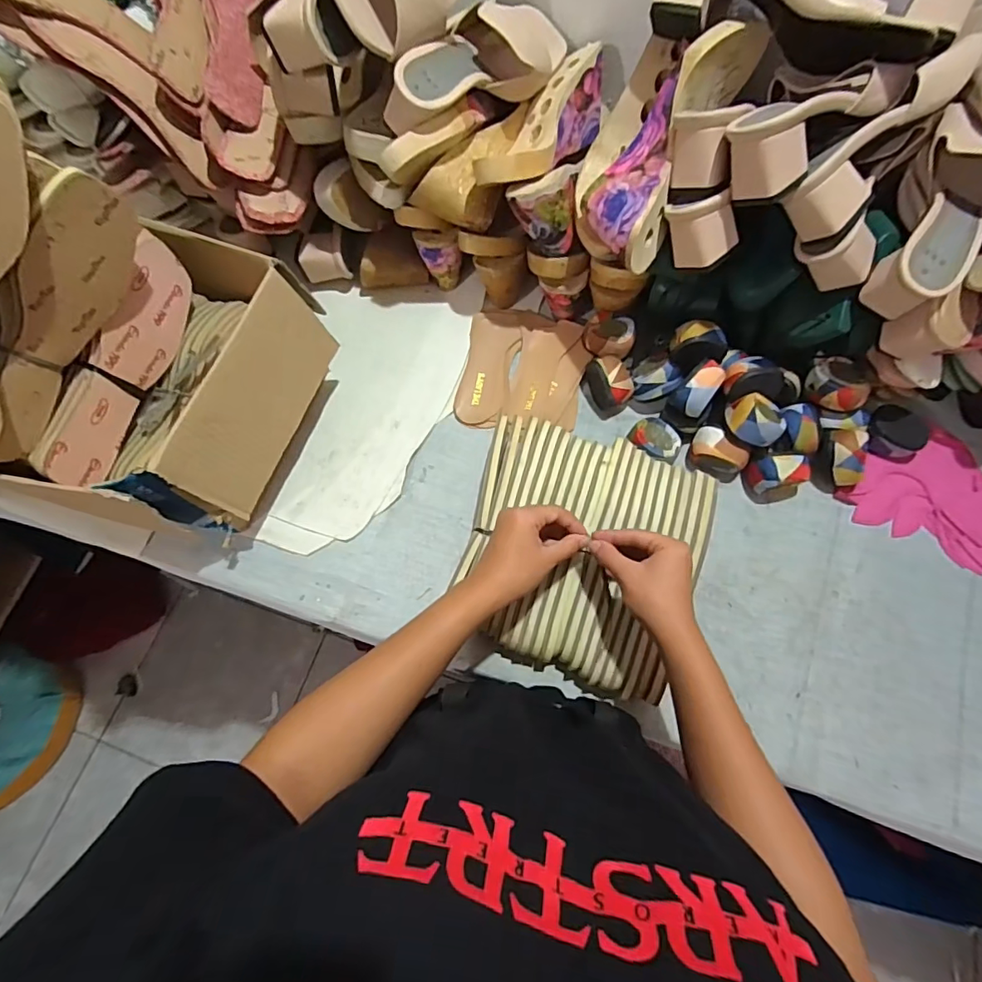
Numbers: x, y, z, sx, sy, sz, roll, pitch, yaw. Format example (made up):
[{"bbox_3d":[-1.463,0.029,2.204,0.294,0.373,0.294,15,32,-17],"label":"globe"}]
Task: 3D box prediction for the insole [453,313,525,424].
[{"bbox_3d":[-0.003,-0.160,0.669,0.064,0.005,0.156,10,75,0],"label":"insole"}]

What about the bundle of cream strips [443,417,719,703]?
[{"bbox_3d":[0.089,0.063,0.537,0.226,0.069,0.239,18,72,8],"label":"bundle of cream strips"}]

